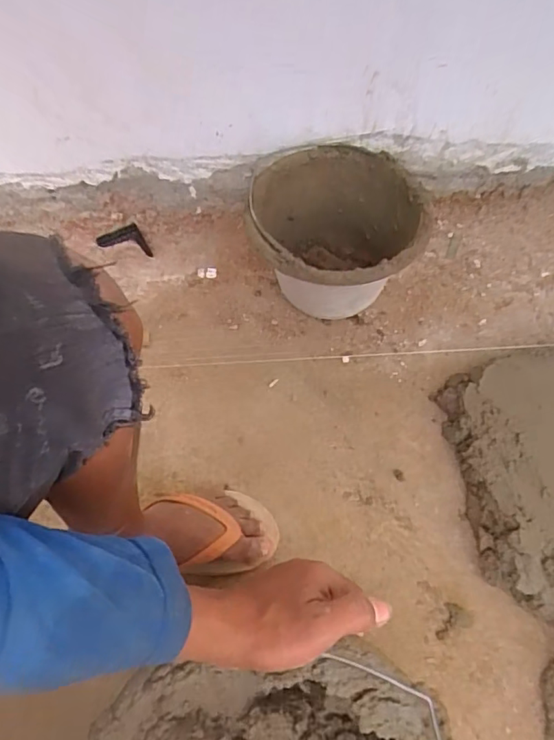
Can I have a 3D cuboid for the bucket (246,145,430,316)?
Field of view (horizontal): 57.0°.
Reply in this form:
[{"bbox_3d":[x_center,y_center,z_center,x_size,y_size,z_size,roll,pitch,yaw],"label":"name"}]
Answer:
[{"bbox_3d":[0.083,-0.182,0.774,0.241,0.175,0.255,0,59,1],"label":"bucket"}]

